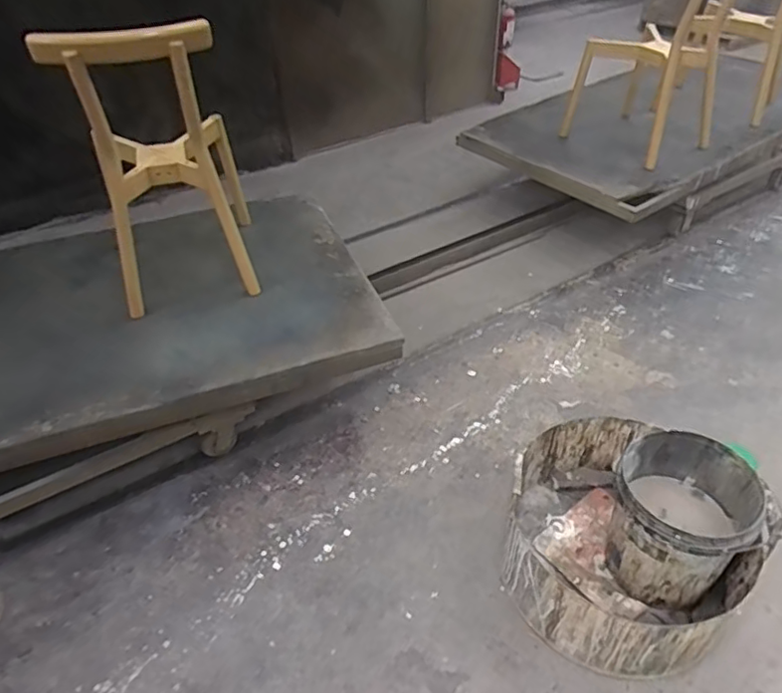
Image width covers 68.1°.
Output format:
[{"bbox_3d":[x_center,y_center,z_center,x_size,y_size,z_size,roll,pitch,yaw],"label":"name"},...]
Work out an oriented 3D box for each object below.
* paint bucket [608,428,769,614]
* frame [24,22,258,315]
[{"bbox_3d":[0.700,0.434,1.432,0.298,0.313,0.304,-2,42,2],"label":"paint bucket"},{"bbox_3d":[-0.667,-0.544,1.675,0.454,0.803,0.701,-15,43,-13],"label":"frame"}]

